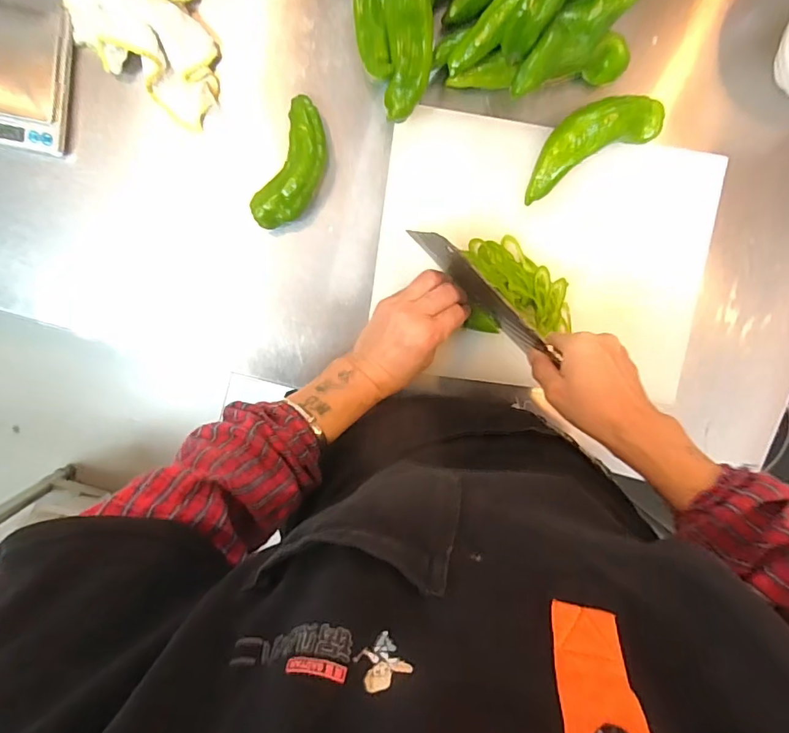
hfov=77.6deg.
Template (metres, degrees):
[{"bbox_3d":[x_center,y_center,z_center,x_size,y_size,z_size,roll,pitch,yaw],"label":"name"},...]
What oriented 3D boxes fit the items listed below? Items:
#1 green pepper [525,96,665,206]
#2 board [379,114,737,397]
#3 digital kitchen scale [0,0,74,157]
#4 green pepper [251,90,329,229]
[{"bbox_3d":[0.188,-0.220,0.477,0.141,0.035,0.055,-27,98,2],"label":"green pepper"},{"bbox_3d":[0.156,-0.109,0.516,0.343,0.024,0.258,7,98,-3],"label":"board"},{"bbox_3d":[-0.360,-0.272,0.456,0.113,0.024,0.125,11,97,-3],"label":"digital kitchen scale"},{"bbox_3d":[-0.095,-0.192,0.478,0.051,0.041,0.123,23,97,-5],"label":"green pepper"}]

